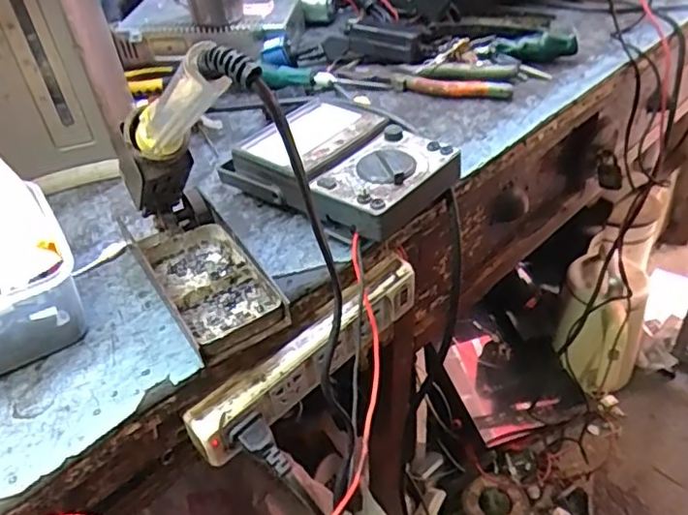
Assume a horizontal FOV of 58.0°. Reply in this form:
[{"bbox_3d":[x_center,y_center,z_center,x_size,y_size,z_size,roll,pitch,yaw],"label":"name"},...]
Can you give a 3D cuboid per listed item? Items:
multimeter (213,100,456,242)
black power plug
[{"bbox_3d":[-0.006,-0.078,0.526,0.174,0.049,0.121,28,52,34],"label":"multimeter"},{"bbox_3d":[-0.055,0.134,0.429,0.047,0.027,0.022,40,57,22],"label":"black power plug"}]

